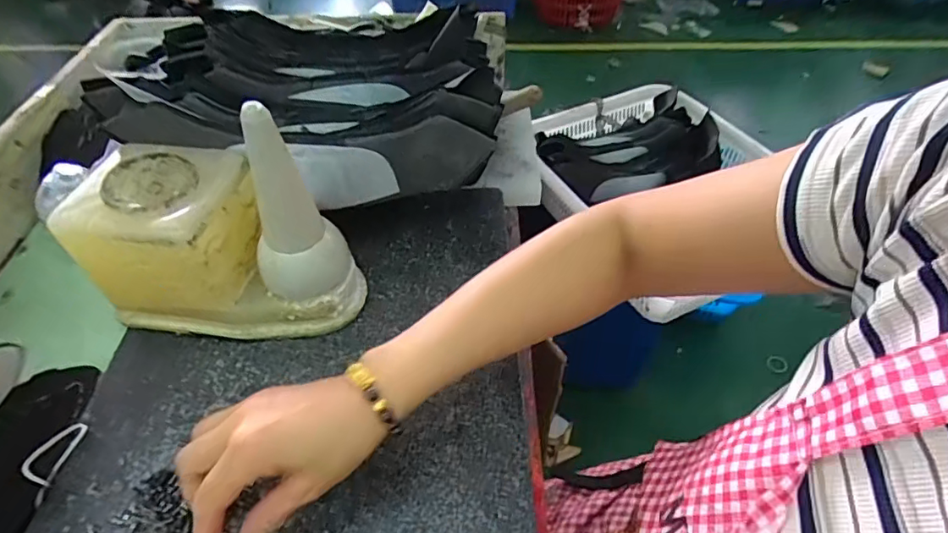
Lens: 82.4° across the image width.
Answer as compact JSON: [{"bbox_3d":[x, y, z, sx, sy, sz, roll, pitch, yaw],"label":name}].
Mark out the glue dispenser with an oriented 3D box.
[{"bbox_3d":[-0.200,-0.035,0.432,0.199,0.176,0.107,5,49,5],"label":"glue dispenser"}]

